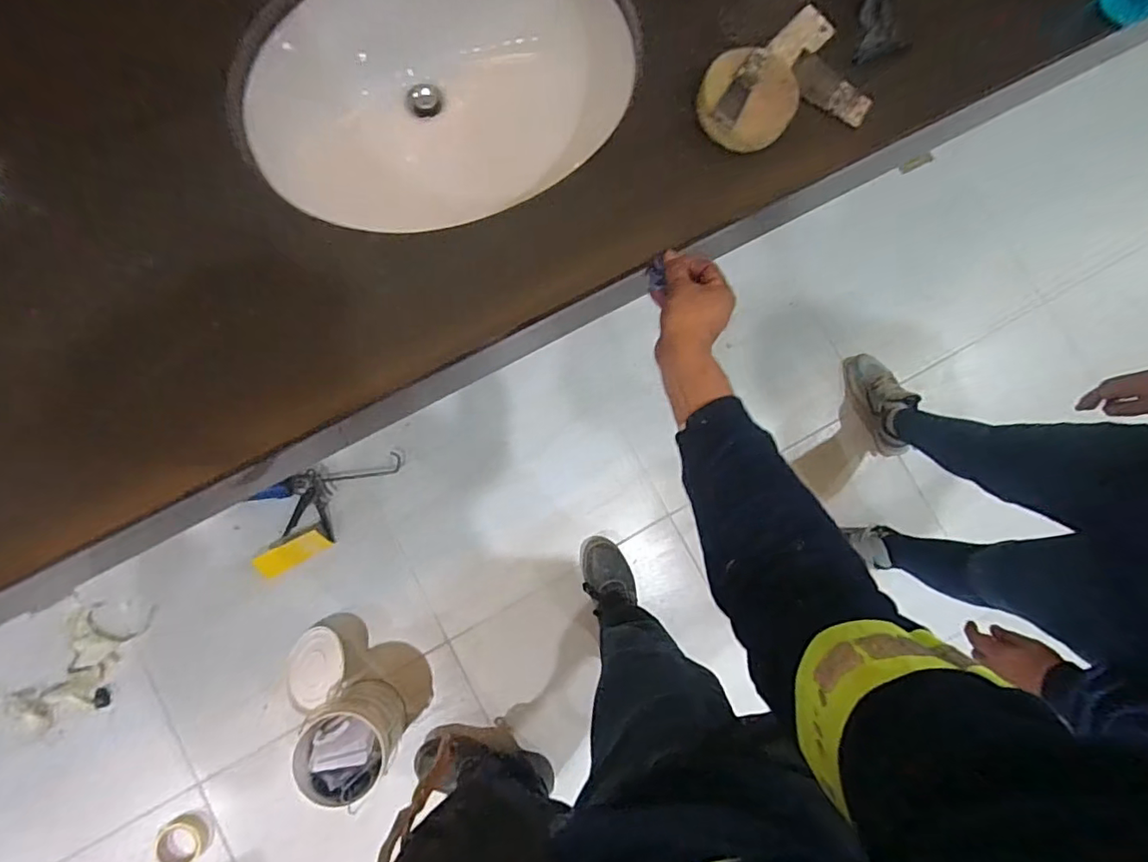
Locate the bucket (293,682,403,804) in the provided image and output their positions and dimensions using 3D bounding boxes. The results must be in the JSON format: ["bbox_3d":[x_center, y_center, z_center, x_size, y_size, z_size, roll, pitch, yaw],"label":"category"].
[{"bbox_3d":[-0.468,0.647,1.171,0.178,0.208,0.178,1,84,-5],"label":"bucket"}]

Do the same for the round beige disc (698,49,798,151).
[{"bbox_3d":[0.184,-0.354,0.587,0.101,0.029,0.097,0,83,-4],"label":"round beige disc"}]

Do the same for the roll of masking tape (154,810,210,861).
[{"bbox_3d":[-0.854,0.890,1.193,0.101,0.038,0.097,1,84,-5],"label":"roll of masking tape"}]

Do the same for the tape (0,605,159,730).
[{"bbox_3d":[-1.129,0.531,1.219,0.406,0.031,0.213,-33,88,-7],"label":"tape"}]

